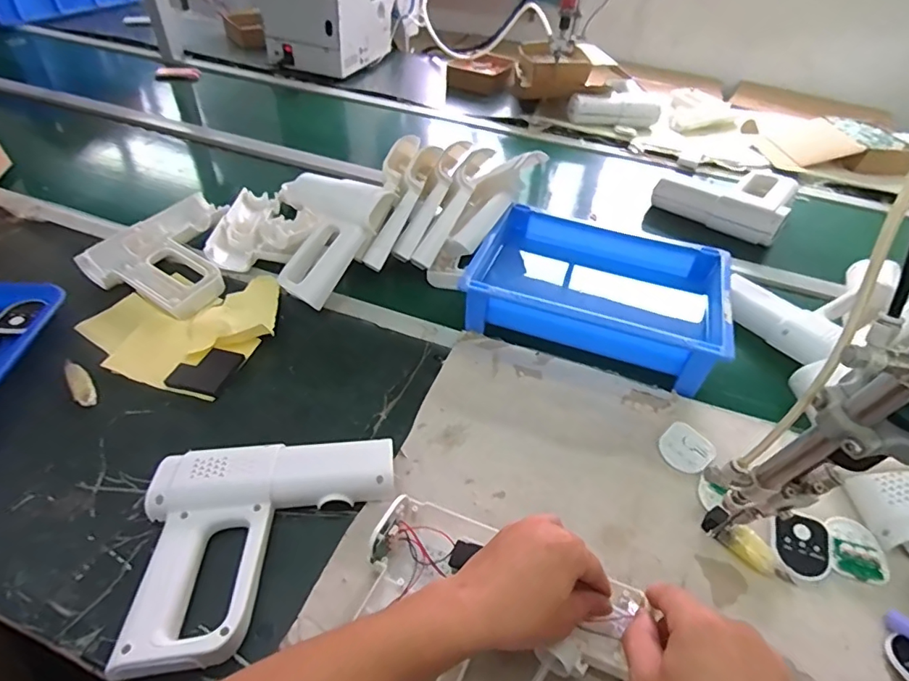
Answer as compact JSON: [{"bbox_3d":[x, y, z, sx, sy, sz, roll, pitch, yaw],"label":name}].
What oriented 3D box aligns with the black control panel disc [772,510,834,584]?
[{"bbox_3d":[0.311,0.183,0.449,0.049,0.004,0.058,11,60,3],"label":"black control panel disc"}]

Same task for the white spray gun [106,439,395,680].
[{"bbox_3d":[-0.150,0.165,0.414,0.201,0.036,0.172,-3,43,-9],"label":"white spray gun"}]

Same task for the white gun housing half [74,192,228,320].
[{"bbox_3d":[-0.373,-0.122,0.698,0.203,0.035,0.195,24,46,20],"label":"white gun housing half"}]

